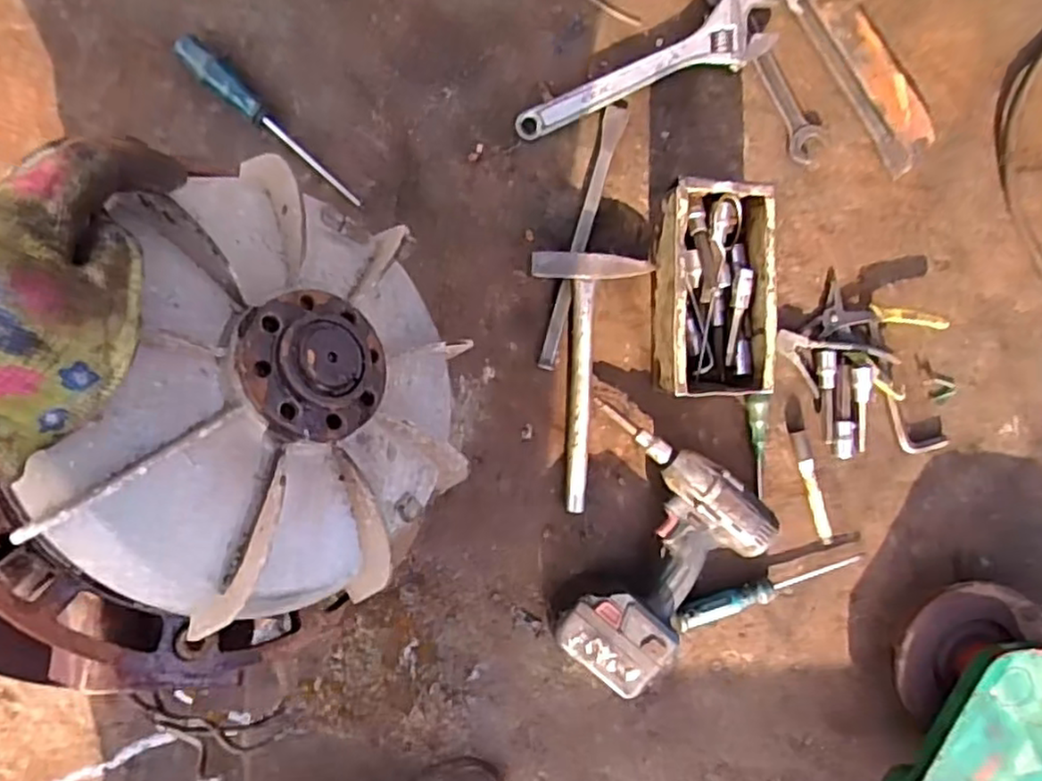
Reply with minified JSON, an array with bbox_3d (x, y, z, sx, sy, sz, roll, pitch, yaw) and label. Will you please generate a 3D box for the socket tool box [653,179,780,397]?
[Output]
[{"bbox_3d":[0.198,-0.101,0.730,0.109,0.078,0.214,-1,95,-5],"label":"socket tool box"}]

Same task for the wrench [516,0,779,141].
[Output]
[{"bbox_3d":[0.135,-0.328,0.729,0.290,0.026,0.066,-28,97,-4],"label":"wrench"}]

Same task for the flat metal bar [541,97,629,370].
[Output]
[{"bbox_3d":[0.064,-0.162,0.744,0.024,0.017,0.286,17,91,-4],"label":"flat metal bar"}]

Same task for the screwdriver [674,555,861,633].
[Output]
[{"bbox_3d":[0.273,0.220,0.779,0.214,0.022,0.034,-18,96,-5],"label":"screwdriver"}]

